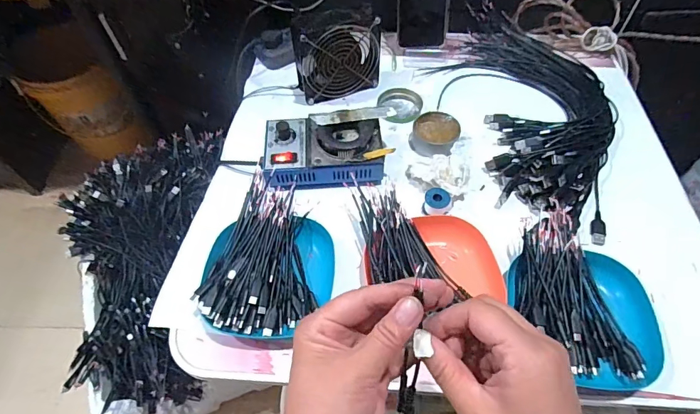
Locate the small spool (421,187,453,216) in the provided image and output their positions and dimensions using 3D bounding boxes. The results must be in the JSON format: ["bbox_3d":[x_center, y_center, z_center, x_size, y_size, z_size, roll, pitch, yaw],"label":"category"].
[{"bbox_3d":[0.108,-0.007,0.512,0.033,0.029,0.026,15,58,12],"label":"small spool"}]

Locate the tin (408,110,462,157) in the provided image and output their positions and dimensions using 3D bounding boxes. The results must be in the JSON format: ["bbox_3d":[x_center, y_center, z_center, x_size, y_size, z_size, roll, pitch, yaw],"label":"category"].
[{"bbox_3d":[0.115,-0.098,0.571,0.062,0.033,0.056,20,59,14],"label":"tin"}]

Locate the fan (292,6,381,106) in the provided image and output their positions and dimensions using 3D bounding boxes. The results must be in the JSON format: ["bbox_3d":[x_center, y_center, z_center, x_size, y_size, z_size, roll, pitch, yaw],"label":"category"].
[{"bbox_3d":[-0.022,-0.220,0.606,0.128,0.119,0.047,-17,57,-9],"label":"fan"}]

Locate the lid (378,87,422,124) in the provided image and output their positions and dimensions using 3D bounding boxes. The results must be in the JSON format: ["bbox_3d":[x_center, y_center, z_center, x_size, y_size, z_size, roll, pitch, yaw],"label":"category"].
[{"bbox_3d":[0.075,-0.153,0.626,0.063,0.009,0.067,-1,56,1],"label":"lid"}]

